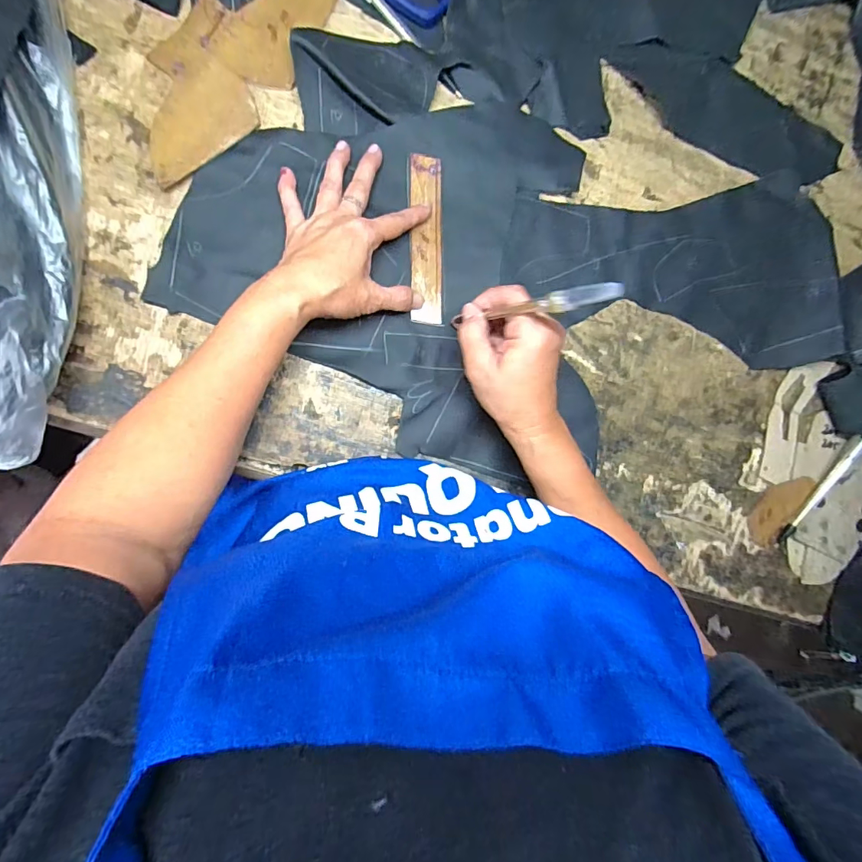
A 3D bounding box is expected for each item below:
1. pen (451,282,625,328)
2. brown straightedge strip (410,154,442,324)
[{"bbox_3d":[0.059,-0.081,0.304,0.012,0.152,0.011,10,90,-32],"label":"pen"},{"bbox_3d":[-0.004,-0.157,0.377,0.026,0.004,0.133,-2,93,-9],"label":"brown straightedge strip"}]

